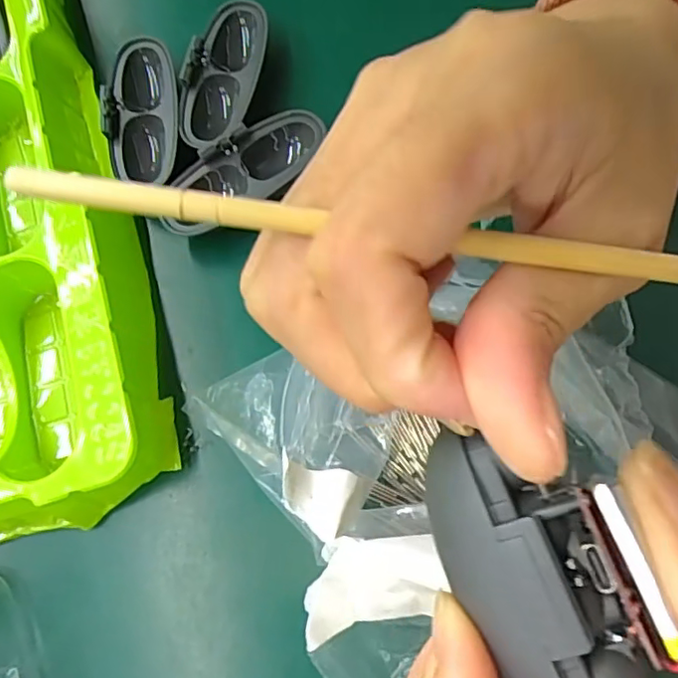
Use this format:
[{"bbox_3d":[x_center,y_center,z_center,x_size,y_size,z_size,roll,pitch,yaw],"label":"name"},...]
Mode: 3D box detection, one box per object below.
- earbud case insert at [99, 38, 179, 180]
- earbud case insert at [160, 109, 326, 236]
[{"bbox_3d":[-0.075,-0.088,0.222,0.027,0.009,0.062,-7,74,0],"label":"earbud case insert"},{"bbox_3d":[-0.035,-0.062,0.216,0.067,0.013,0.025,-34,76,-7],"label":"earbud case insert"}]

